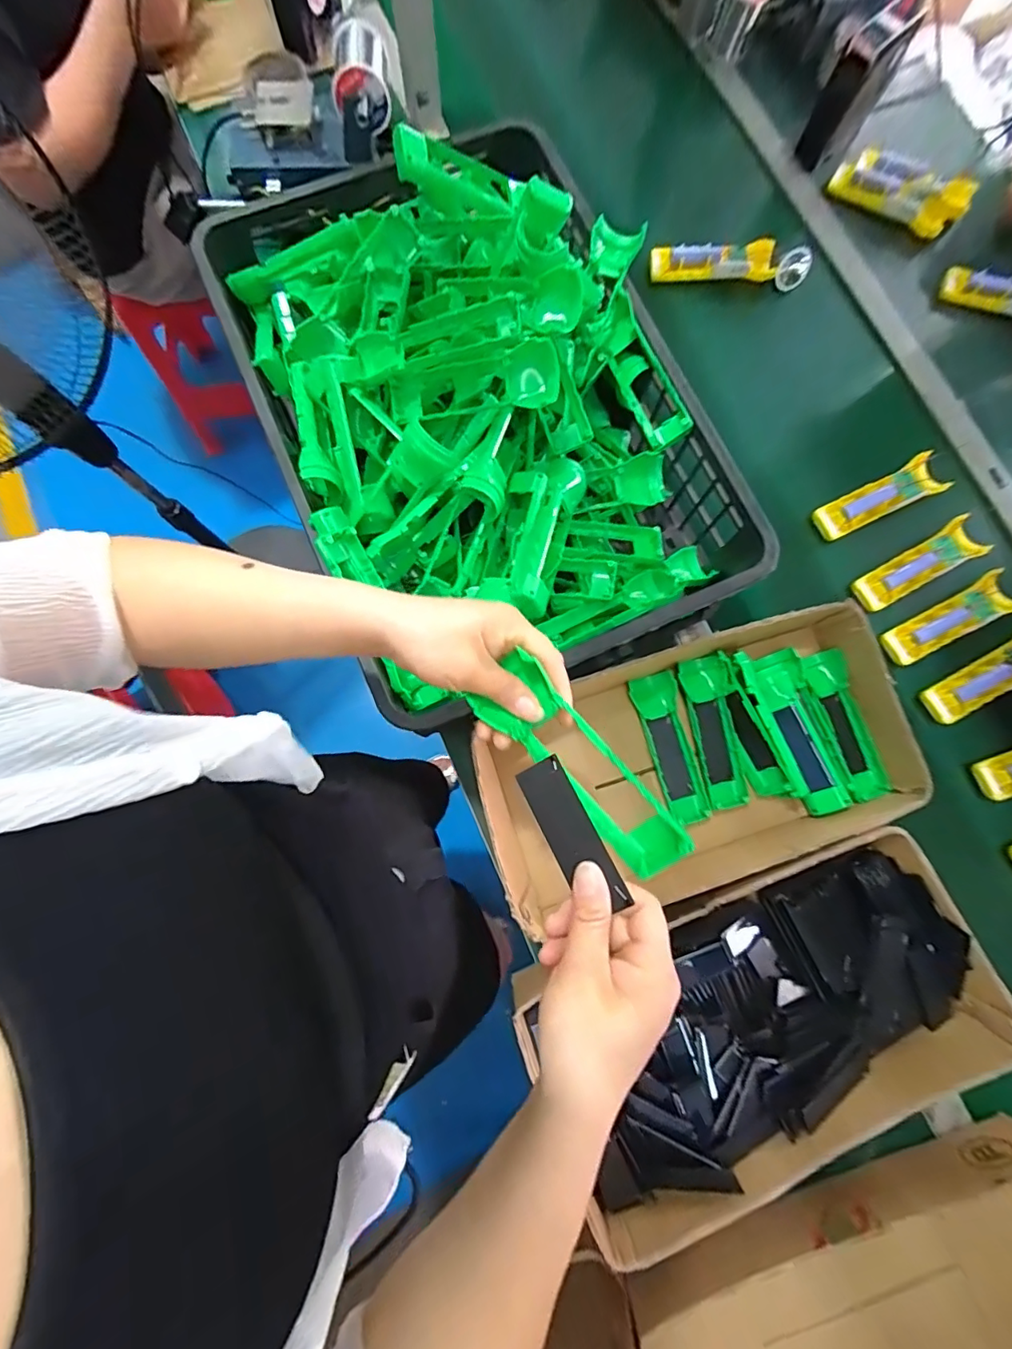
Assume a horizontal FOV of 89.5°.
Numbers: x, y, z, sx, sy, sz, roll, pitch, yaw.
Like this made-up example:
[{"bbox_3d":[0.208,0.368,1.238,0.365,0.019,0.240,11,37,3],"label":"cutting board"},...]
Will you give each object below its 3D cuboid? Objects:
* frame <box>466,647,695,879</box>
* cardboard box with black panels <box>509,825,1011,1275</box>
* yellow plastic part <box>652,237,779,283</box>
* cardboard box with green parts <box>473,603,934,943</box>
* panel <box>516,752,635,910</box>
[{"bbox_3d":[0.047,0.060,0.318,0.045,0.035,0.161,-42,89,-7],"label":"frame"},{"bbox_3d":[0.241,0.331,0.502,0.426,0.085,0.231,-21,81,-4],"label":"cardboard box with black panels"},{"bbox_3d":[0.278,-0.554,0.685,0.163,0.030,0.038,-1,80,-1],"label":"yellow plastic part"},{"bbox_3d":[0.206,0.097,0.551,0.407,0.090,0.242,-17,81,-4],"label":"cardboard box with green parts"},{"bbox_3d":[0.037,0.093,0.299,0.030,0.006,0.088,-32,73,15],"label":"panel"}]

